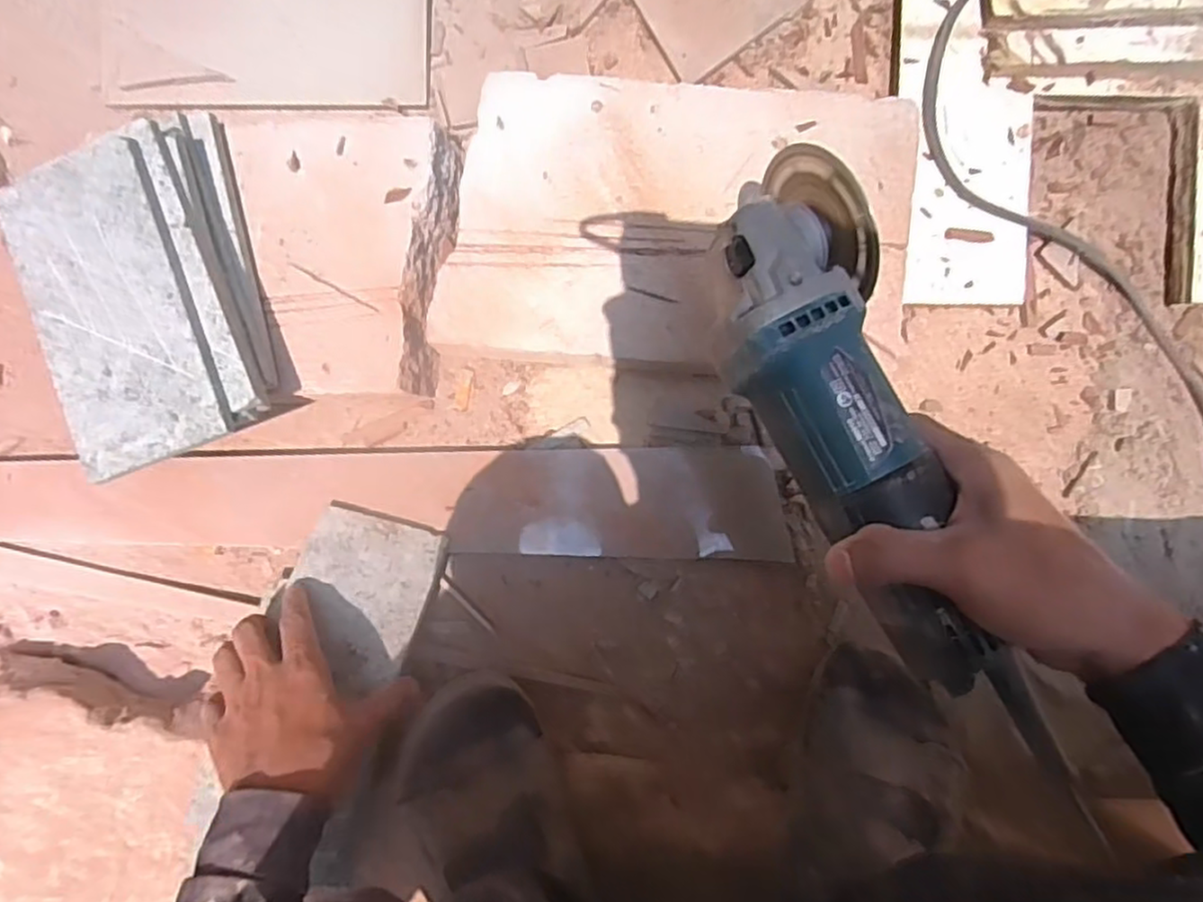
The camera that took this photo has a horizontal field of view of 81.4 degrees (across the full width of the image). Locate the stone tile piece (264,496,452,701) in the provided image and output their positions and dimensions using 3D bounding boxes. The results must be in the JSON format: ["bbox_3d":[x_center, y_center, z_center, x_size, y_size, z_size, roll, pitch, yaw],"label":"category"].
[{"bbox_3d":[-0.180,0.105,0.520,0.103,0.011,0.122,18,63,2],"label":"stone tile piece"}]

